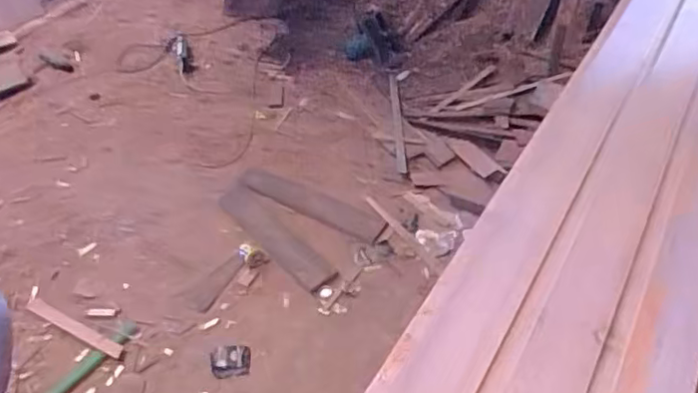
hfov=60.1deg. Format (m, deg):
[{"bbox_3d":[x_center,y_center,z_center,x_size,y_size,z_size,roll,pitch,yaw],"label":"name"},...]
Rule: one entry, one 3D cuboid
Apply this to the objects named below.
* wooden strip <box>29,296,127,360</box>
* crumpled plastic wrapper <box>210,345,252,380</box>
[{"bbox_3d":[-0.782,0.369,1.719,0.373,0.015,0.045,18,34,25],"label":"wooden strip"},{"bbox_3d":[-0.319,0.450,1.644,0.109,0.011,0.087,0,59,-20],"label":"crumpled plastic wrapper"}]

